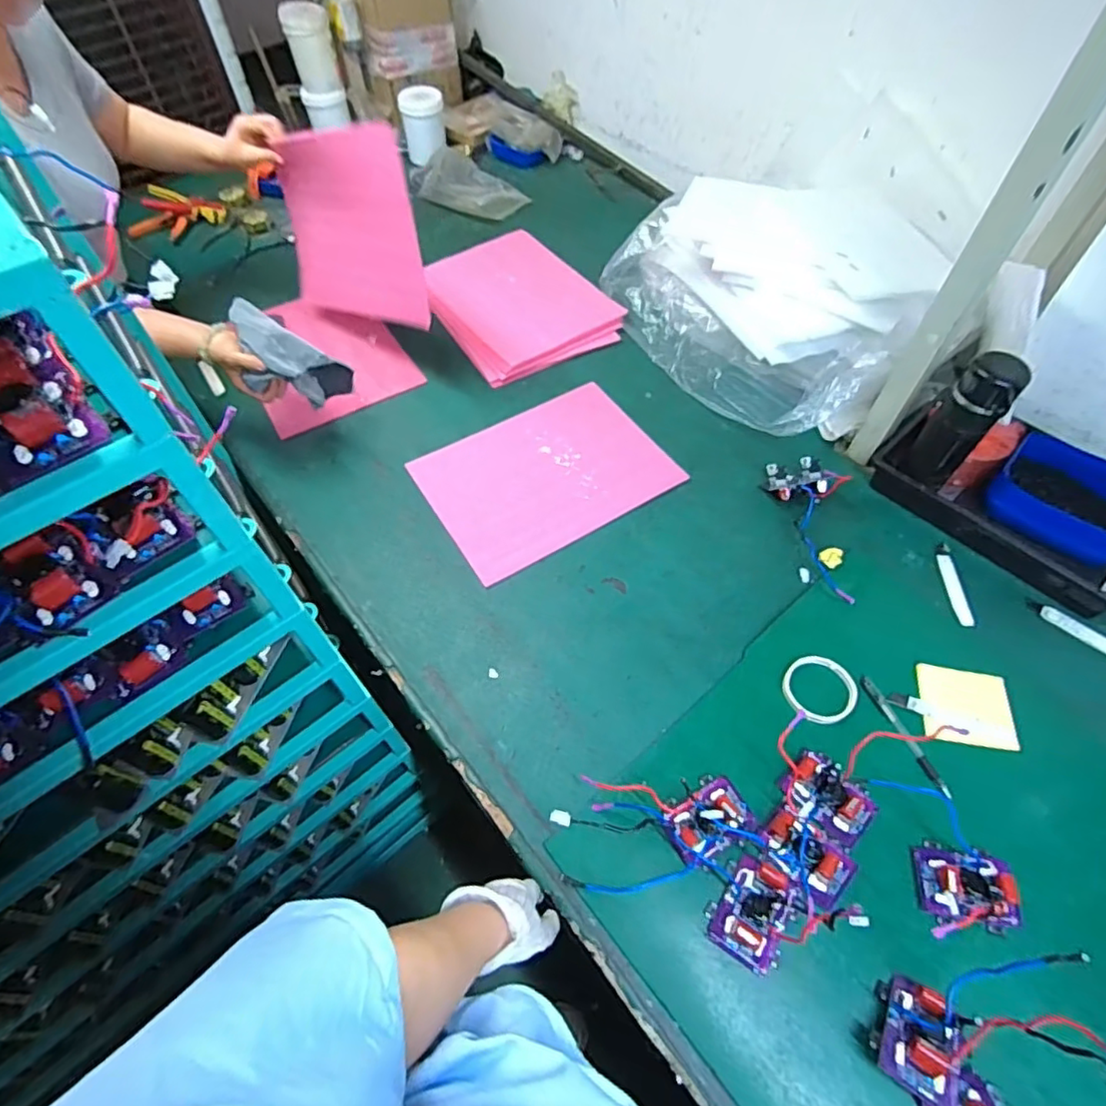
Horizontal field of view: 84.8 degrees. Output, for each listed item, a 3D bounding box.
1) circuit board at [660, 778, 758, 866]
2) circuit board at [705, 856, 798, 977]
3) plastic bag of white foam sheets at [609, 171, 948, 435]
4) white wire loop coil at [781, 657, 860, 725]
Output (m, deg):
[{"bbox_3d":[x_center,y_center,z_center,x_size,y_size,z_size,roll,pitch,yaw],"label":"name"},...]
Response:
[{"bbox_3d":[0.177,0.298,0.684,0.099,0.030,0.061,-26,59,-13],"label":"circuit board"},{"bbox_3d":[0.214,0.379,0.643,0.072,0.021,0.099,31,63,20],"label":"circuit board"},{"bbox_3d":[0.406,-0.502,1.089,0.458,0.233,0.583,-36,62,-19],"label":"plastic bag of white foam sheets"},{"bbox_3d":[0.344,0.177,0.782,0.088,0.011,0.092,-1,57,2],"label":"white wire loop coil"}]

